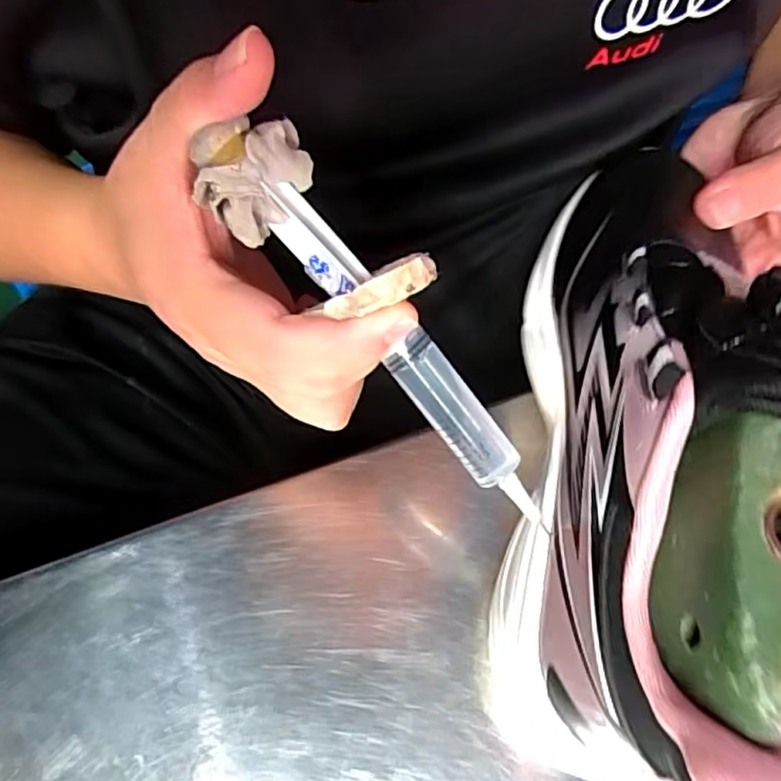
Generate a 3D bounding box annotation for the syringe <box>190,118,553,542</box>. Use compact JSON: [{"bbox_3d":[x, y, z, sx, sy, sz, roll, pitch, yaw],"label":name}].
[{"bbox_3d":[0.003,-0.019,0.185,0.027,0.034,0.148,-46,103,-23],"label":"syringe"}]

